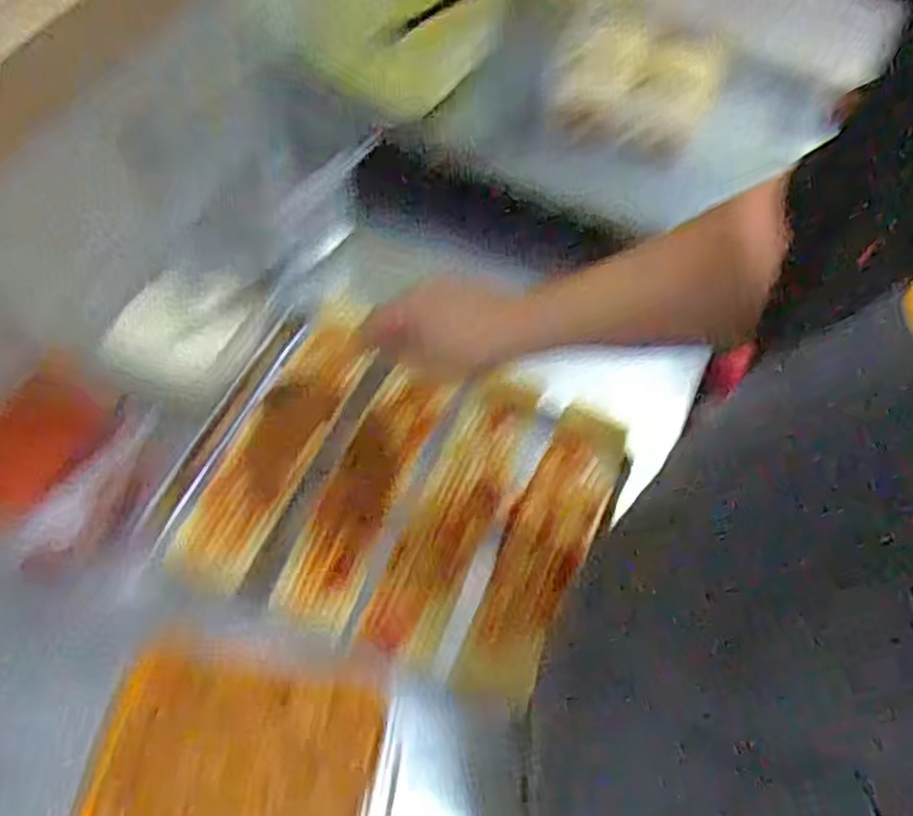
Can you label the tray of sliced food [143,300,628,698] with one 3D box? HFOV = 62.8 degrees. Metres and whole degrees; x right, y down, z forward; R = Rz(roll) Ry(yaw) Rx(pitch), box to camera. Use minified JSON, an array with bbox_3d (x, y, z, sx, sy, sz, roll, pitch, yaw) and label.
[{"bbox_3d":[-0.059,0.084,0.728,0.386,0.053,0.308,25,75,4],"label":"tray of sliced food"}]

